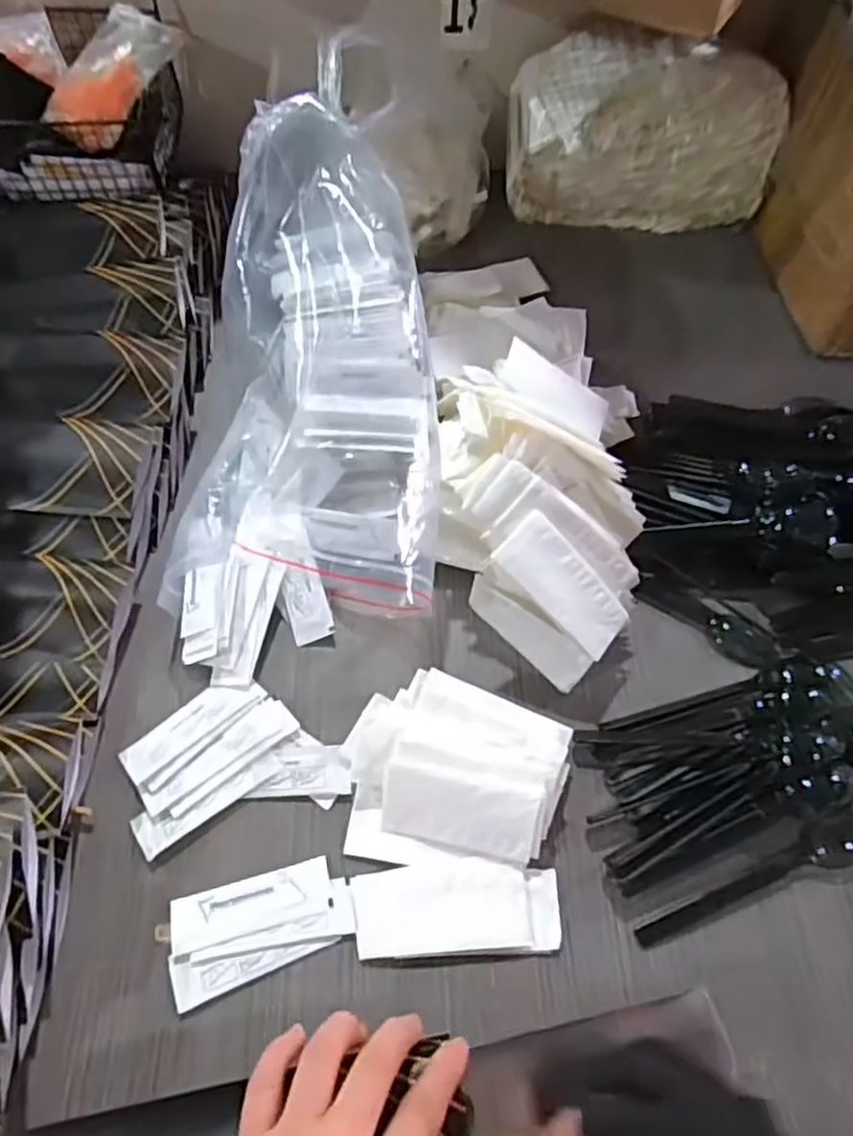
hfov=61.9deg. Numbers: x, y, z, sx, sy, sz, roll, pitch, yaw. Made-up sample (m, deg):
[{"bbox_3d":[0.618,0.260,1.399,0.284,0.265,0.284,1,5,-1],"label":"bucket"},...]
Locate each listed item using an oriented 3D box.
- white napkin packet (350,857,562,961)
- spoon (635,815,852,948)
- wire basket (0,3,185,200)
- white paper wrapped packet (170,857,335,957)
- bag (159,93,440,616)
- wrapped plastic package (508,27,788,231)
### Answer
[{"bbox_3d":[0.018,0.200,0.420,0.119,0.004,0.049,-2,61,-3],"label":"white napkin packet"},{"bbox_3d":[0.203,0.182,0.426,0.167,0.019,0.029,-15,62,-10],"label":"spoon"},{"bbox_3d":[-0.365,-0.419,0.637,0.288,0.093,0.156,-2,61,-3],"label":"wire basket"},{"bbox_3d":[-0.102,0.197,0.417,0.091,0.007,0.030,-13,62,-9],"label":"white paper wrapped packet"},{"bbox_3d":[-0.083,-0.143,0.497,0.185,0.139,0.362,3,60,-1],"label":"bag"},{"bbox_3d":[0.212,-0.436,0.710,0.254,0.144,0.102,-4,61,-4],"label":"wrapped plastic package"}]

